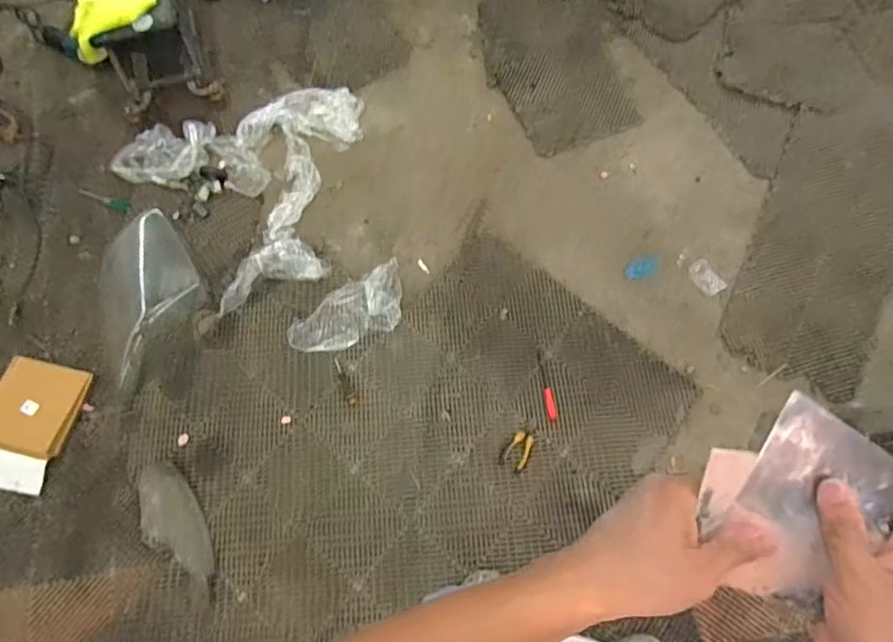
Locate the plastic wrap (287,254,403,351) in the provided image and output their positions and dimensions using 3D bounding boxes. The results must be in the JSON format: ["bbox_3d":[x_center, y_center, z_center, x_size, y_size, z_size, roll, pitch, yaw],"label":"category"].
[{"bbox_3d":[-0.279,-0.021,1.642,0.373,0.026,0.190,-31,73,-12],"label":"plastic wrap"}]

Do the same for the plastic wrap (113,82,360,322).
[{"bbox_3d":[-0.585,-0.418,1.761,0.804,0.073,0.686,-22,71,-9],"label":"plastic wrap"}]

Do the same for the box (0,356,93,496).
[{"bbox_3d":[-1.141,0.278,1.496,0.222,0.044,0.342,12,70,3],"label":"box"}]

